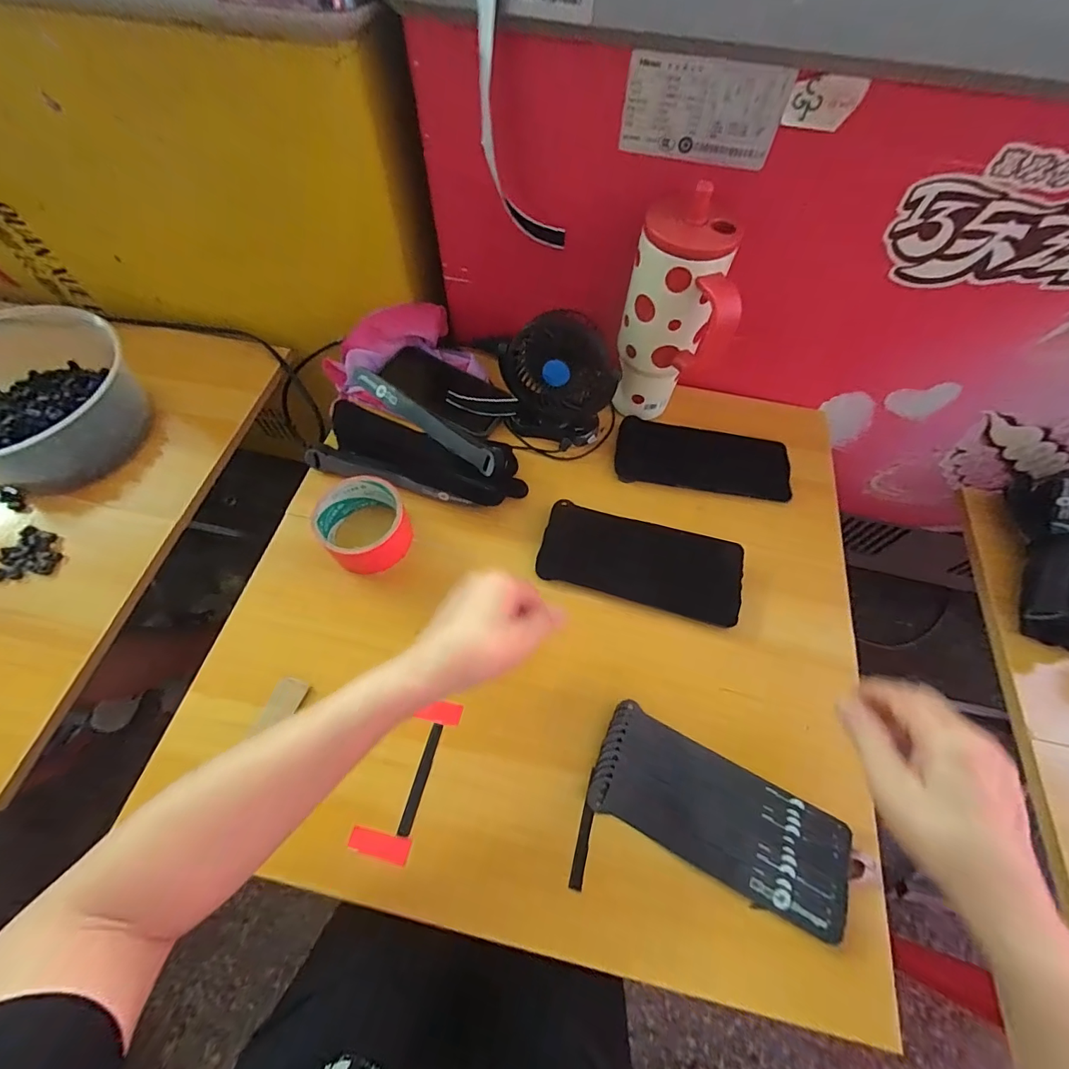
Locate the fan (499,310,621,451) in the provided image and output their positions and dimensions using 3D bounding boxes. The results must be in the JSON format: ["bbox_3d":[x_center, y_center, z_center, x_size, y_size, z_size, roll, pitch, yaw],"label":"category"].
[{"bbox_3d":[0.027,-0.167,0.504,0.124,0.116,0.073,10,63,5],"label":"fan"}]

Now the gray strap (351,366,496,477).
[{"bbox_3d":[-0.123,-0.126,0.486,0.203,0.024,0.018,35,67,16],"label":"gray strap"}]

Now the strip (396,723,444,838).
[{"bbox_3d":[-0.093,0.200,0.379,0.010,0.004,0.084,13,63,6],"label":"strip"}]

